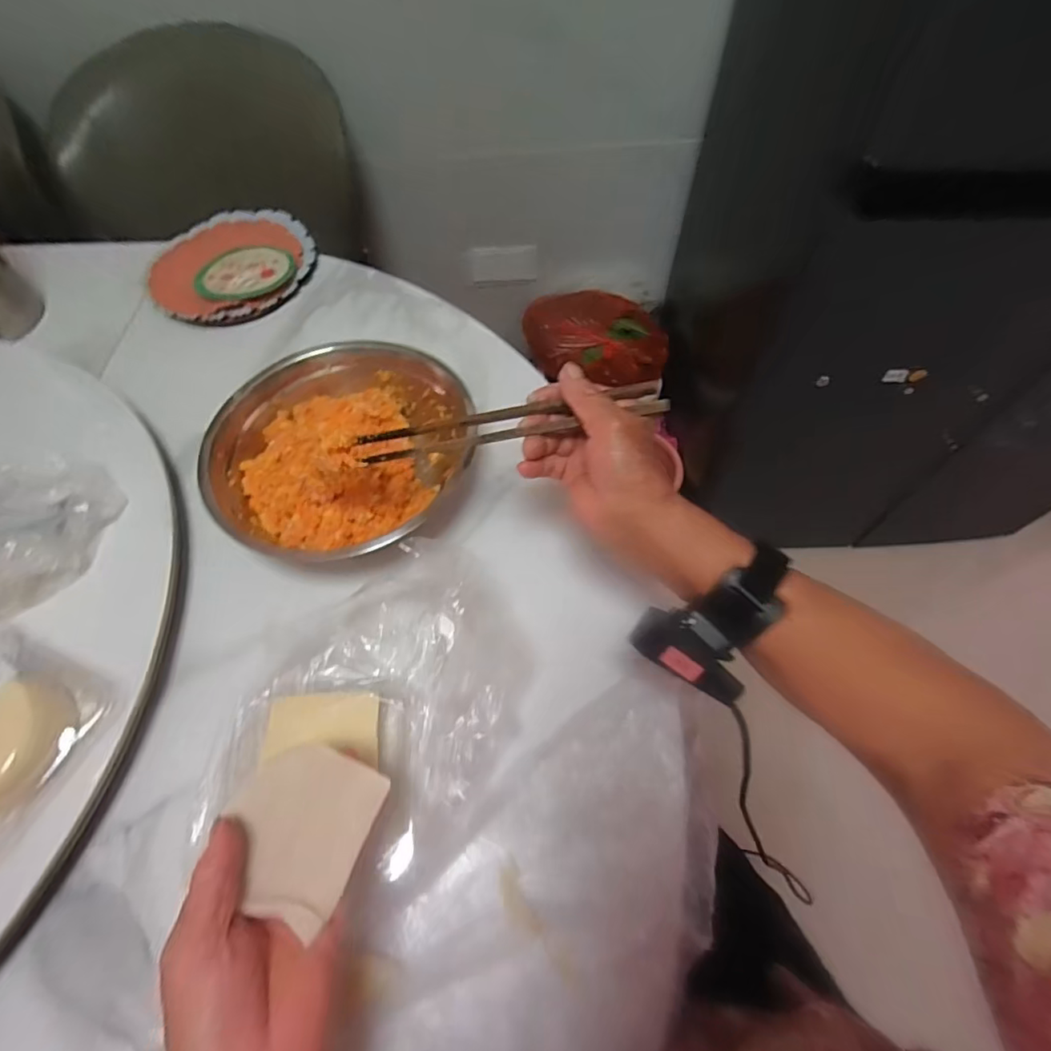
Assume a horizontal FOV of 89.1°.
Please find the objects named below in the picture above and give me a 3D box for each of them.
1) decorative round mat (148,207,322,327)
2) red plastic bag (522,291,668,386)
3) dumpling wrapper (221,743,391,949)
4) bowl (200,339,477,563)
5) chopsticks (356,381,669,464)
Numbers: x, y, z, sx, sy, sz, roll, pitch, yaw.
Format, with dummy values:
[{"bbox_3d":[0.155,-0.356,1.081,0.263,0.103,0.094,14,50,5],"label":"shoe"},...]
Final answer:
[{"bbox_3d":[-0.369,-0.335,0.678,0.192,0.031,0.198,0,61,1],"label":"decorative round mat"},{"bbox_3d":[0.164,-0.433,1.264,0.349,0.114,0.210,18,98,-6],"label":"red plastic bag"},{"bbox_3d":[-0.125,0.164,0.292,0.074,0.007,0.078,18,59,9],"label":"dumpling wrapper"},{"bbox_3d":[-0.169,-0.071,0.486,0.204,0.072,0.226,28,65,16],"label":"bowl"},{"bbox_3d":[-0.019,-0.068,0.369,0.208,0.019,0.023,-8,56,14],"label":"chopsticks"}]

